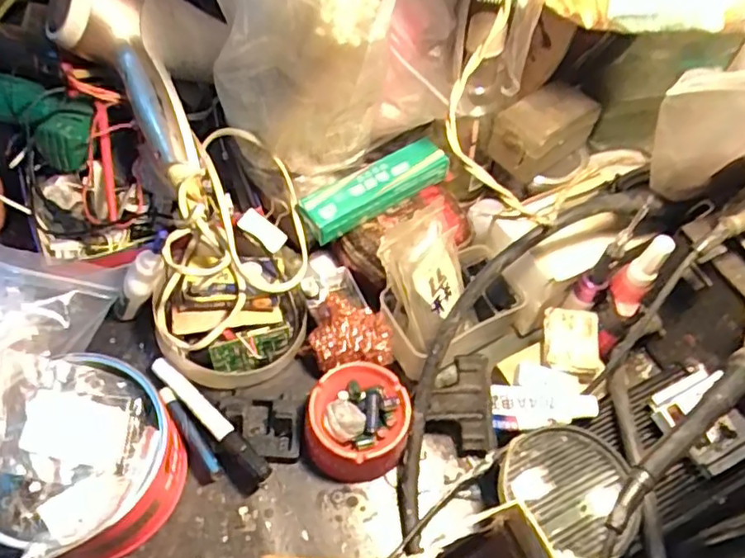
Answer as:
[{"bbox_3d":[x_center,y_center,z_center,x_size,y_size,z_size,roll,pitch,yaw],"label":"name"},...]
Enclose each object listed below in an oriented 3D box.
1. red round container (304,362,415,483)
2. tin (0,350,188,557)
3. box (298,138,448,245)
[{"bbox_3d":[-0.013,0.111,0.494,0.080,0.042,0.081,2,58,-3],"label":"red round container"},{"bbox_3d":[-0.201,0.117,0.424,0.122,0.113,0.127,2,58,-3],"label":"tin"},{"bbox_3d":[0.001,-0.083,0.557,0.142,0.030,0.040,-31,65,-21],"label":"box"}]

